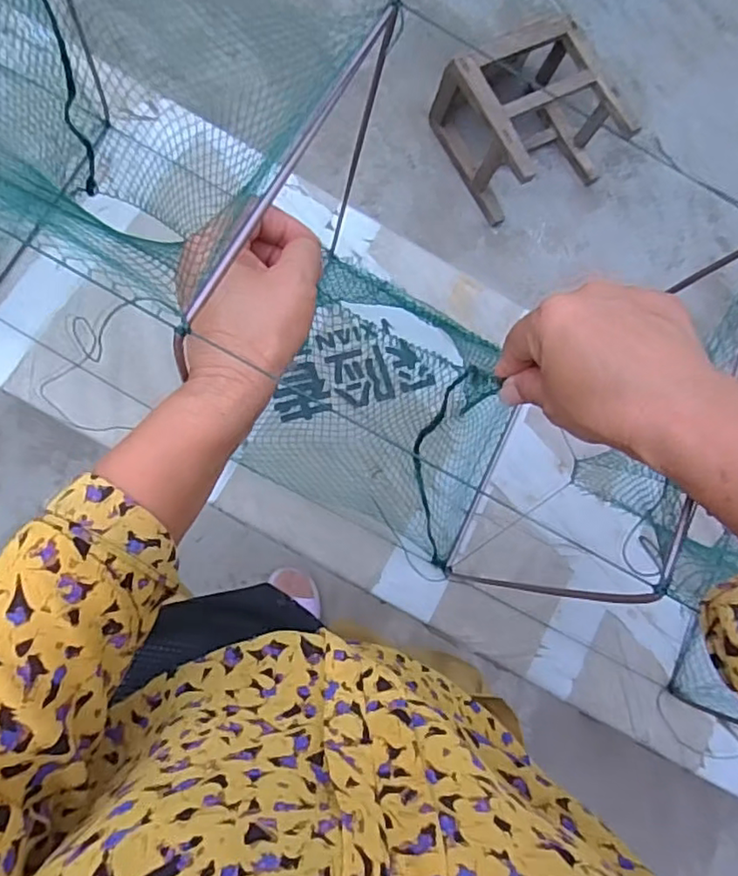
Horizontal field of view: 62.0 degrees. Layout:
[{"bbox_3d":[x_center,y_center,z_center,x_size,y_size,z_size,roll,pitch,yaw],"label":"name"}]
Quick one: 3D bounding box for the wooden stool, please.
[{"bbox_3d":[0.337,-0.677,1.315,0.315,0.228,0.312,-29,91,-4],"label":"wooden stool"}]

